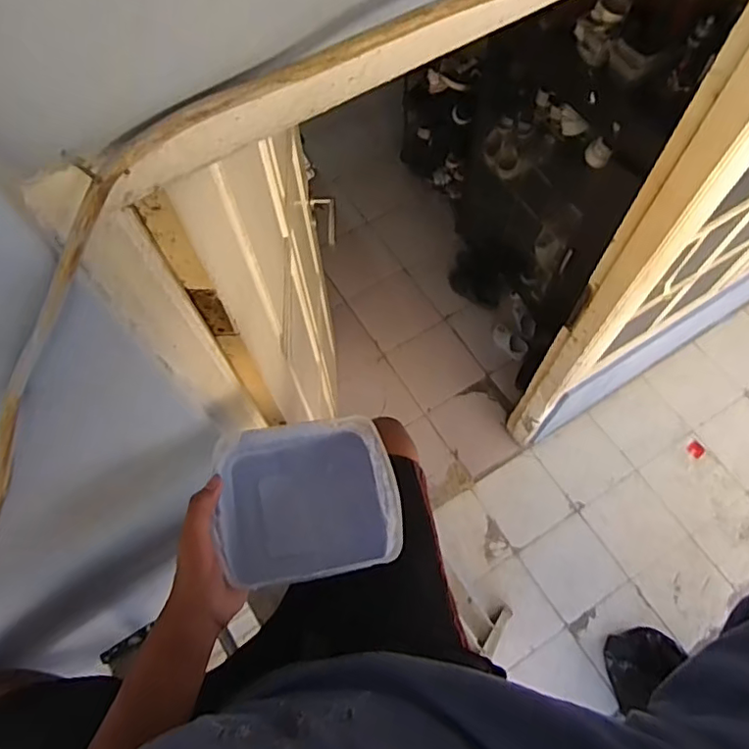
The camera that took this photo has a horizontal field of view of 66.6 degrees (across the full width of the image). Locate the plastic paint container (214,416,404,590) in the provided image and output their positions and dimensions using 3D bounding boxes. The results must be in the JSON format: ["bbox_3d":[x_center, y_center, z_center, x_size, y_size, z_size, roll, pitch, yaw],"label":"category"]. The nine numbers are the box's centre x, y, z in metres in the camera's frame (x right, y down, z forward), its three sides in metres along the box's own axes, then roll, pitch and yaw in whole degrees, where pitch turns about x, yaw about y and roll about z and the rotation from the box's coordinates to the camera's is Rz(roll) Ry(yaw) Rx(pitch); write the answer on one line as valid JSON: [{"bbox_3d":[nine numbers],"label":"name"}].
[{"bbox_3d":[-0.066,0.128,0.574,0.173,0.055,0.156,-10,67,-3],"label":"plastic paint container"}]

